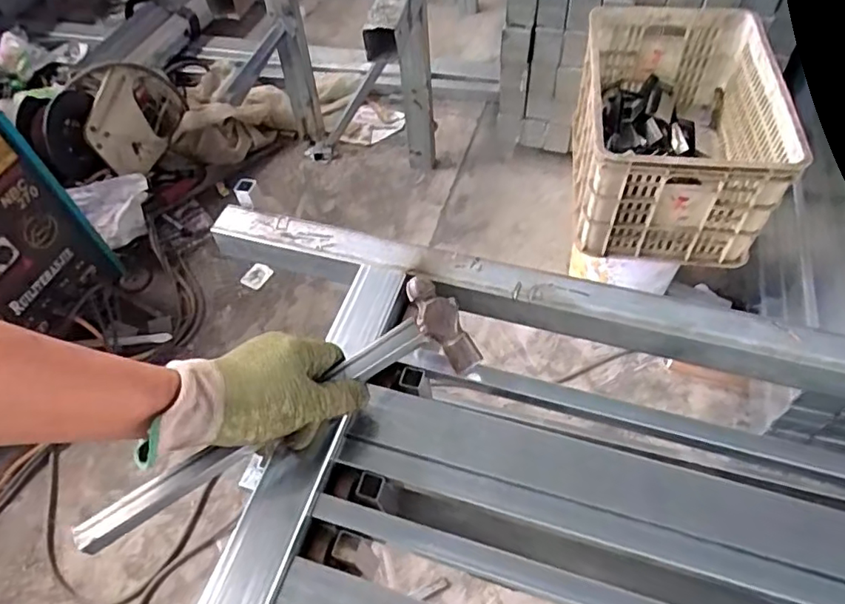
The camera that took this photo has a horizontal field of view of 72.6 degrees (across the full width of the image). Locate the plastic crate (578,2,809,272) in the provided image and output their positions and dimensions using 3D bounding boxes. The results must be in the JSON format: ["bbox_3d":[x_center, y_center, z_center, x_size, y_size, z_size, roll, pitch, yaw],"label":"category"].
[{"bbox_3d":[0.531,-0.375,1.251,0.346,0.273,0.537,5,55,9],"label":"plastic crate"}]

